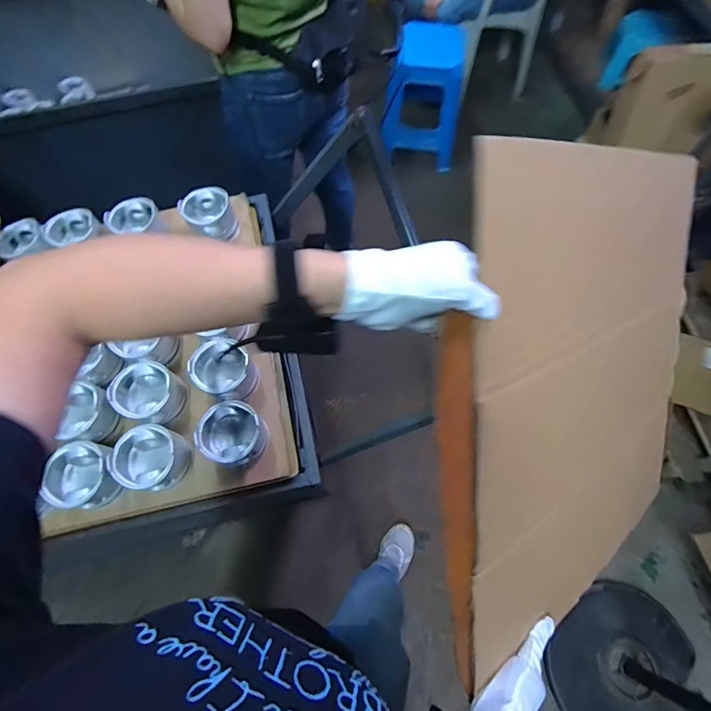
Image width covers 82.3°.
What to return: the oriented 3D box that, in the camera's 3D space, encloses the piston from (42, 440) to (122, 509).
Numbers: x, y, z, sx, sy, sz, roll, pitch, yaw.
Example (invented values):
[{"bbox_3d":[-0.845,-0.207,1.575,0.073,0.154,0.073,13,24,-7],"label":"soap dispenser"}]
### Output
[{"bbox_3d":[-0.448,0.201,0.678,0.114,0.071,0.104,23,68,12],"label":"piston"}]

